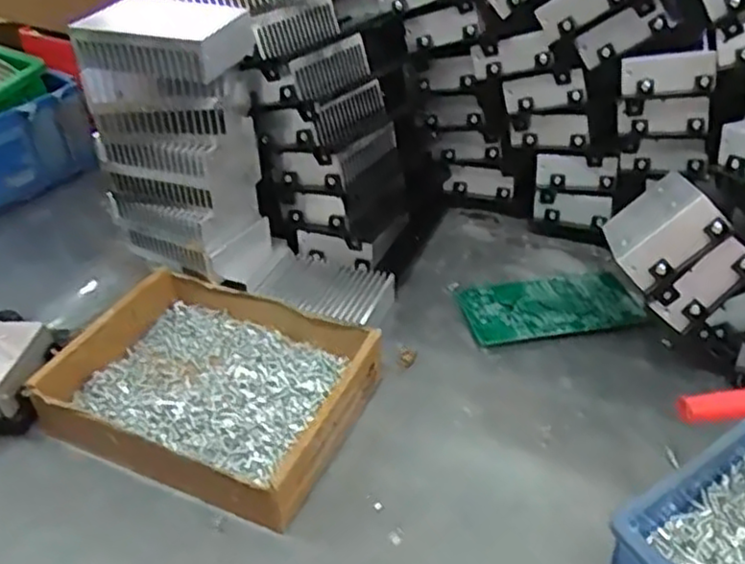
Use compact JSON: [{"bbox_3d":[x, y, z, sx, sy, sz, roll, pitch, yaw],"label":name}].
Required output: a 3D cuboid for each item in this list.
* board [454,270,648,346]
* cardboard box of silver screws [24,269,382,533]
[{"bbox_3d":[0.130,0.017,0.522,0.126,0.006,0.062,-9,39,-9],"label":"board"},{"bbox_3d":[-0.097,0.062,0.441,0.172,0.041,0.143,17,42,21],"label":"cardboard box of silver screws"}]

